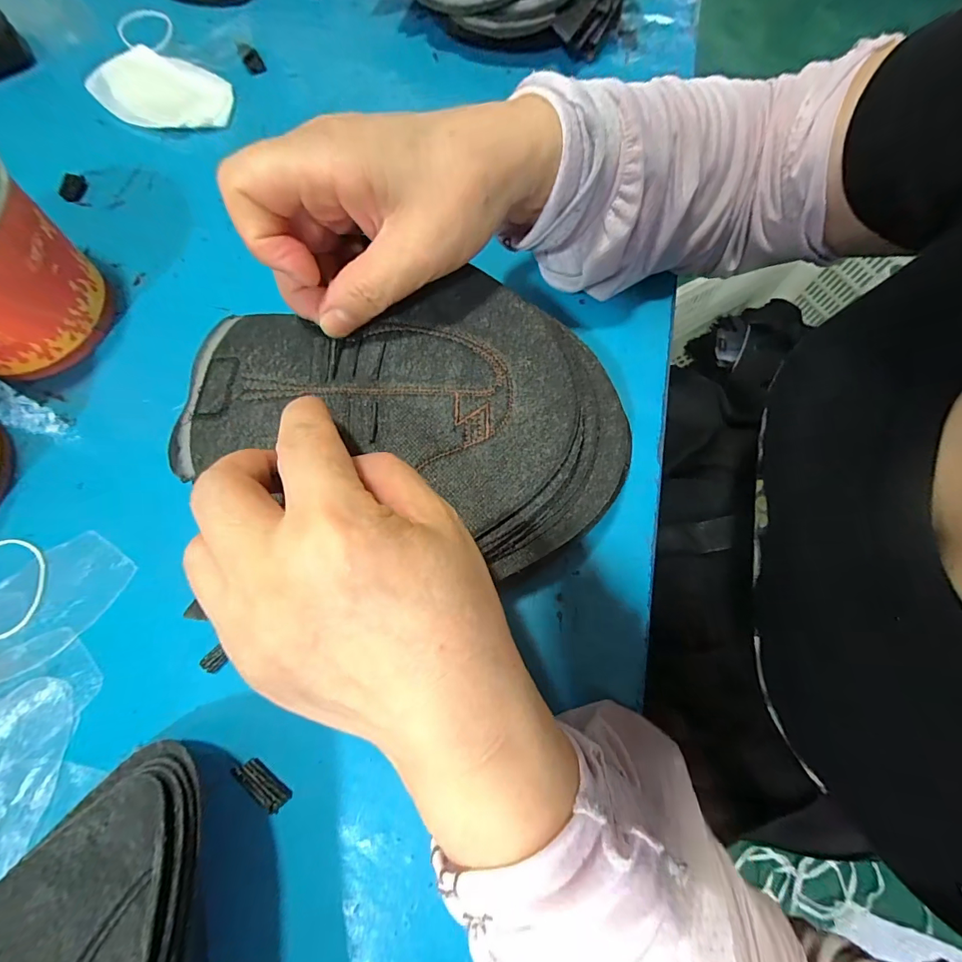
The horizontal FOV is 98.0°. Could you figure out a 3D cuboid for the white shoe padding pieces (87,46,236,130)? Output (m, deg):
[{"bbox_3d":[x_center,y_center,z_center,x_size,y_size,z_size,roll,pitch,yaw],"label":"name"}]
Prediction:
[{"bbox_3d":[-0.261,-0.318,0.342,0.109,0.019,0.063,17,73,4],"label":"white shoe padding pieces"}]

